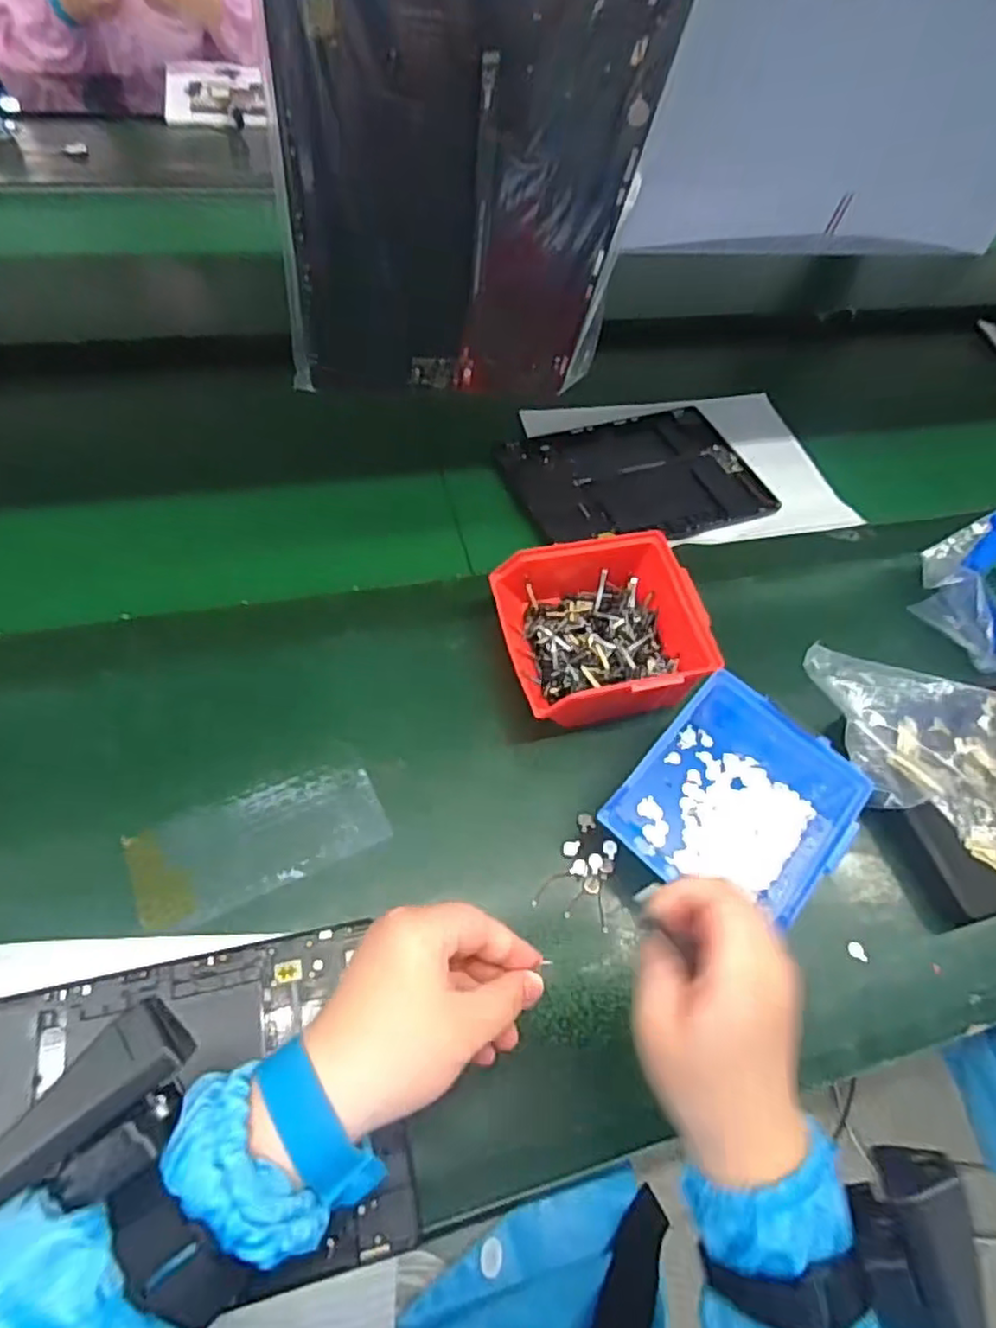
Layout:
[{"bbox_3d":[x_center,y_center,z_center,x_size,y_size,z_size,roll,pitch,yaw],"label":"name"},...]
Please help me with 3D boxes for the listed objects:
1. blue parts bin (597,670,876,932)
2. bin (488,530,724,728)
[{"bbox_3d":[0.159,0.089,0.445,0.126,0.060,0.123,36,62,12],"label":"blue parts bin"},{"bbox_3d":[0.072,-0.023,0.499,0.138,0.068,0.151,-9,63,-13],"label":"bin"}]

